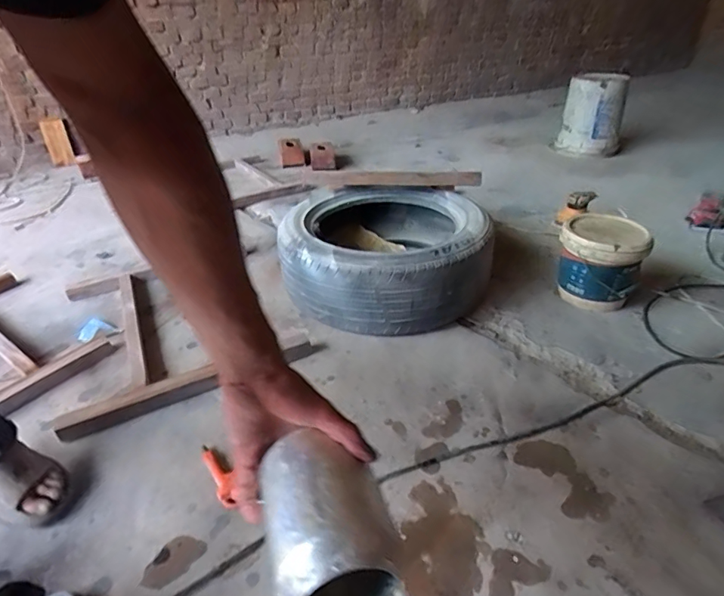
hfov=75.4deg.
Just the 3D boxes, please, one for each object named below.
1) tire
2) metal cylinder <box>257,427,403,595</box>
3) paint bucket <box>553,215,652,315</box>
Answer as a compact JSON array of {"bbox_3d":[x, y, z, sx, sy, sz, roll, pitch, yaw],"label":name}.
[{"bbox_3d":[0.083,-0.139,1.364,0.555,0.220,0.575,7,34,14],"label":"tire"},{"bbox_3d":[-0.028,0.189,0.384,0.093,0.095,0.135,-10,34,-12],"label":"metal cylinder"},{"bbox_3d":[0.649,-0.093,1.284,0.200,0.212,0.200,-1,33,1],"label":"paint bucket"}]

